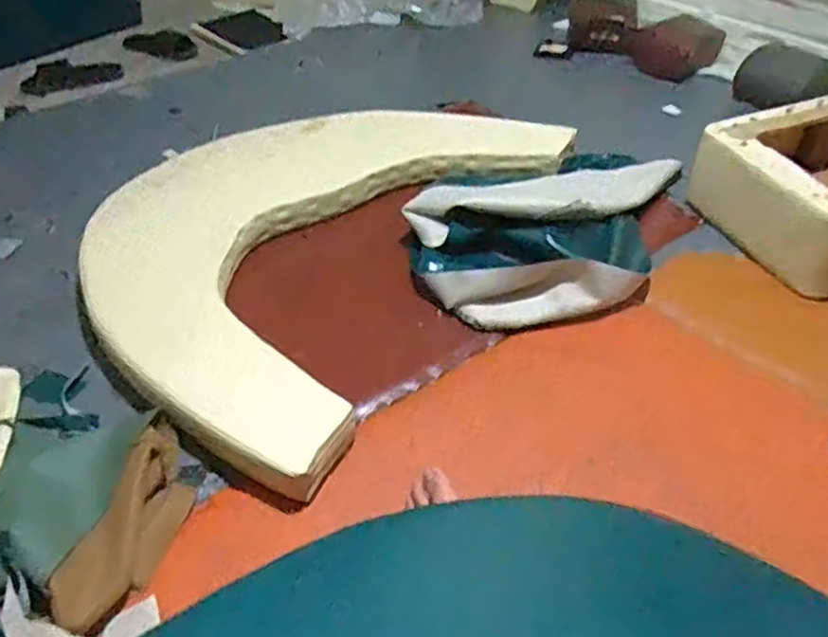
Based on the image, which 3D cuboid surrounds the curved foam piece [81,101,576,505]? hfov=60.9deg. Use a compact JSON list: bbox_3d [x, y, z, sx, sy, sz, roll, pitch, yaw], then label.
[{"bbox_3d":[-0.175,-0.168,1.306,0.648,0.153,0.991,20,45,22],"label":"curved foam piece"}]

